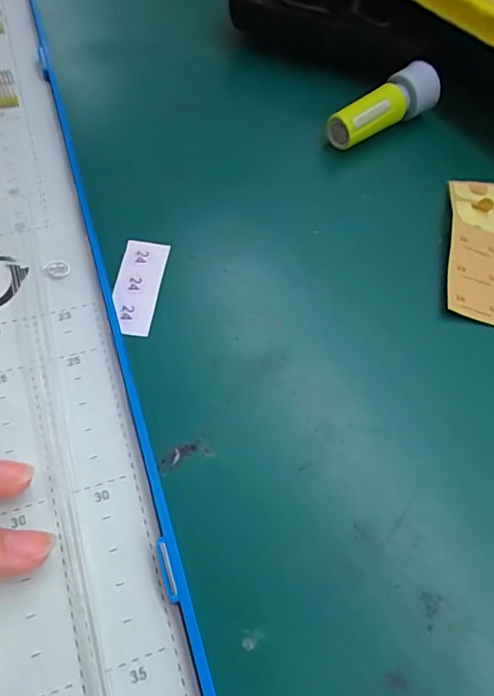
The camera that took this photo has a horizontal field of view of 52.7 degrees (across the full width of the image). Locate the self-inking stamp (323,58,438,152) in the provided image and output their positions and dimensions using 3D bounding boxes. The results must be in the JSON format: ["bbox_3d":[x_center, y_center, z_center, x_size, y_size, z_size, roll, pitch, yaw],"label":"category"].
[{"bbox_3d":[0.069,-0.122,0.251,0.060,0.021,0.018,-29,68,-17],"label":"self-inking stamp"}]

